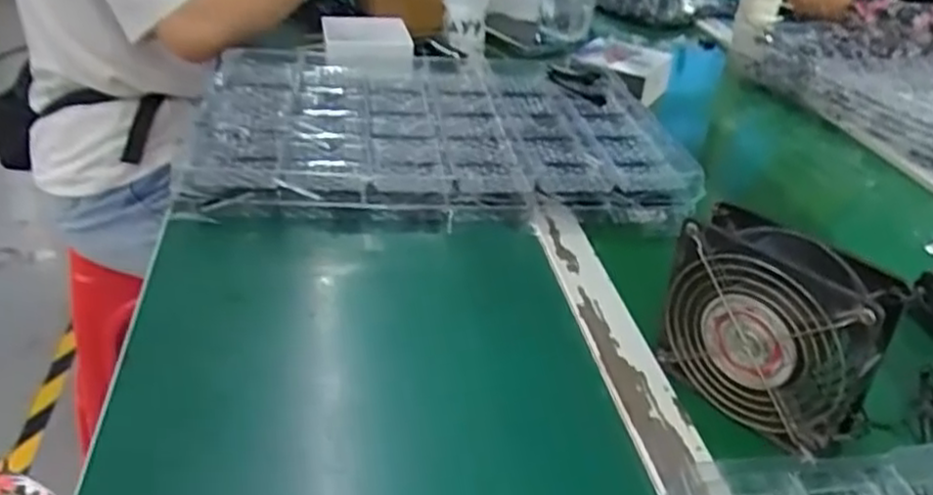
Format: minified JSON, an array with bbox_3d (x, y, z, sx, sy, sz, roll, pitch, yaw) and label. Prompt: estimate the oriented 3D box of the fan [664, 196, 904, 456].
[{"bbox_3d":[0.181,0.049,0.434,0.048,0.112,0.114,-18,38,-32],"label":"fan"}]

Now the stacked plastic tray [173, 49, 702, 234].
[{"bbox_3d":[-0.036,-0.128,0.749,0.450,0.045,0.353,0,32,-7],"label":"stacked plastic tray"}]

